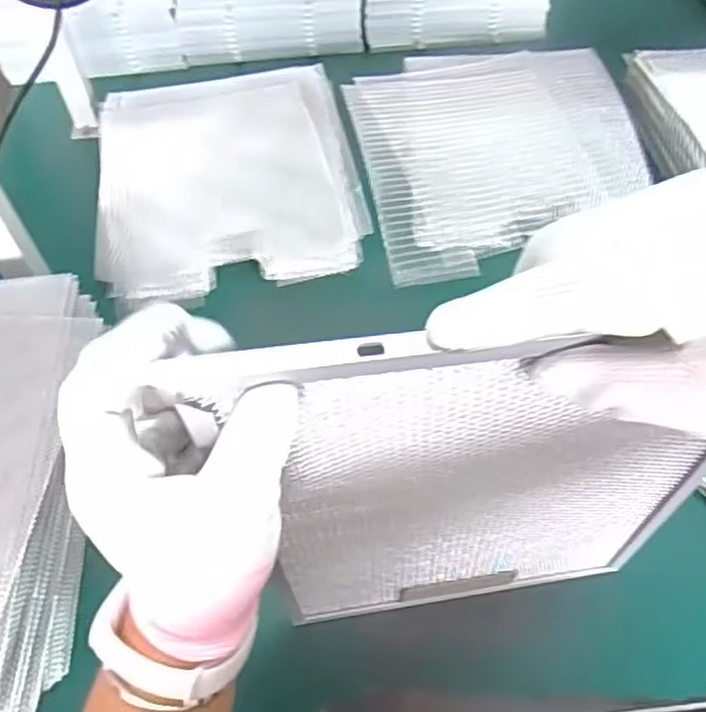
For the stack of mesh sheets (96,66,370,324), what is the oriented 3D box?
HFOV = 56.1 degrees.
[{"bbox_3d":[-0.148,-0.220,0.780,0.290,0.057,0.334,-11,54,-5],"label":"stack of mesh sheets"}]

